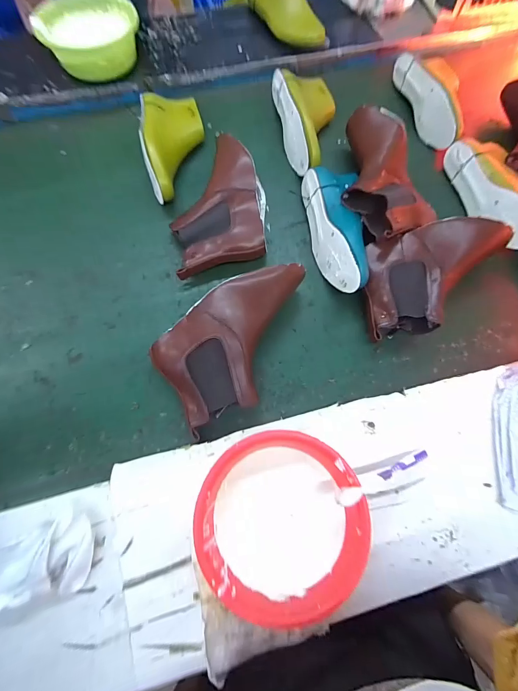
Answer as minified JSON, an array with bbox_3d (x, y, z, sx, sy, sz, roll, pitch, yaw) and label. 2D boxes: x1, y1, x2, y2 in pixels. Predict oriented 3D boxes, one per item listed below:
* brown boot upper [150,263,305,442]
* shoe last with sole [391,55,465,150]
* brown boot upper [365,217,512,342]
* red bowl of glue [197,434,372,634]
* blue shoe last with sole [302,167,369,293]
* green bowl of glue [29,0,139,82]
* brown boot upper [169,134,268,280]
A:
[{"bbox_3d":[-0.018,-0.003,0.490,0.259,0.095,0.162,-30,77,-9],"label":"brown boot upper"},{"bbox_3d":[0.384,-0.523,0.689,0.107,0.079,0.249,-14,72,-6],"label":"shoe last with sole"},{"bbox_3d":[0.299,-0.110,0.536,0.255,0.085,0.167,-7,72,-3],"label":"brown boot upper"},{"bbox_3d":[0.028,0.207,0.394,0.187,0.074,0.183,1,72,-2],"label":"red bowl of glue"},{"bbox_3d":[0.132,-0.200,0.569,0.074,0.087,0.247,-6,72,-3],"label":"blue shoe last with sole"},{"bbox_3d":[-0.346,-0.637,0.674,0.187,0.077,0.173,1,72,-2],"label":"green bowl of glue"},{"bbox_3d":[-0.068,-0.248,0.582,0.160,0.077,0.263,0,71,-1],"label":"brown boot upper"}]

